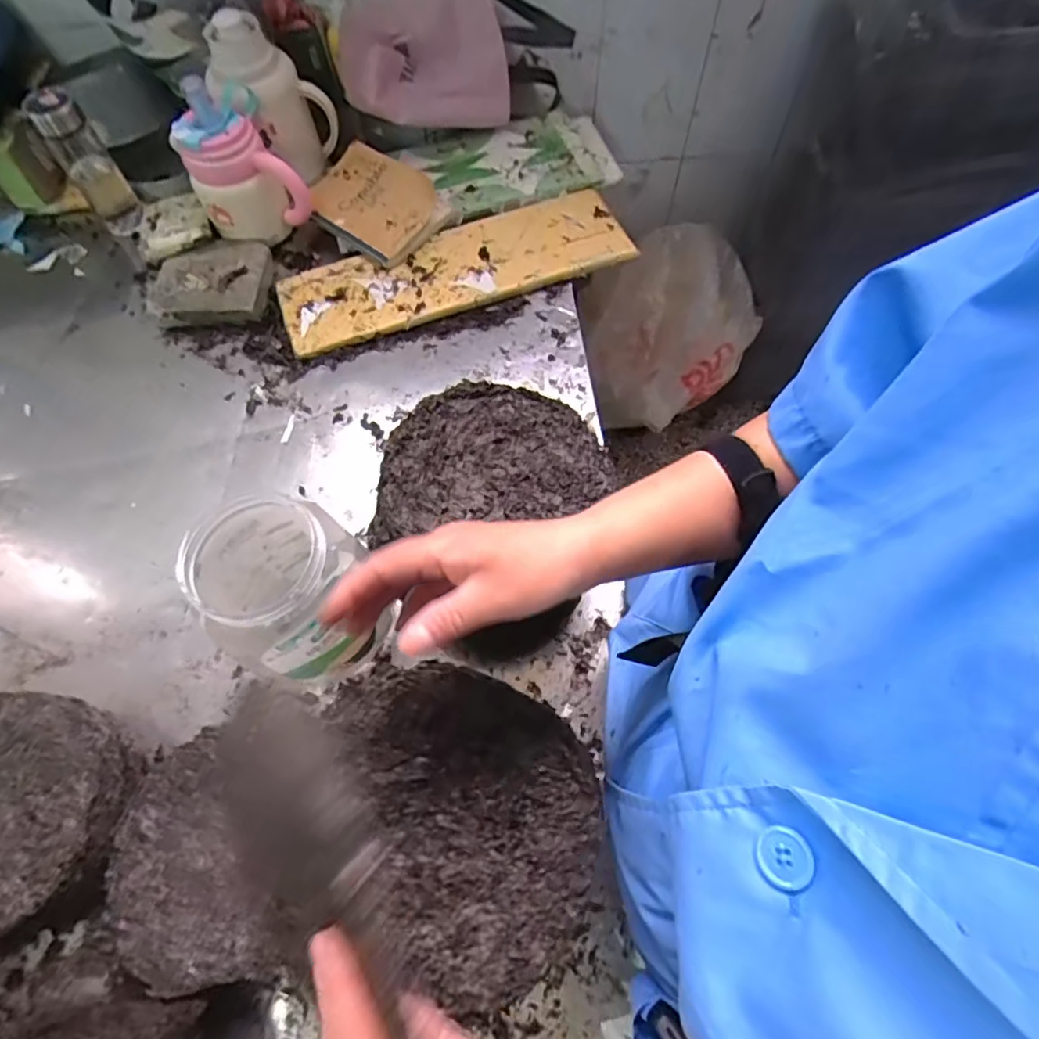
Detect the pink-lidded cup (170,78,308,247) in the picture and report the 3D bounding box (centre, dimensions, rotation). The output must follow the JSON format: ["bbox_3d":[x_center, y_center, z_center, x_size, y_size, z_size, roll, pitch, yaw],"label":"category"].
[{"bbox_3d":[-0.388,-0.490,0.825,0.128,0.179,0.106,-33,68,-15],"label":"pink-lidded cup"}]

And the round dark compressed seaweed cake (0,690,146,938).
[{"bbox_3d":[-0.468,0.265,0.546,0.205,0.087,0.192,0,64,0],"label":"round dark compressed seaweed cake"}]

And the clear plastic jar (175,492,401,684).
[{"bbox_3d":[-0.212,0.060,0.535,0.124,0.163,0.106,41,71,18],"label":"clear plastic jar"}]

